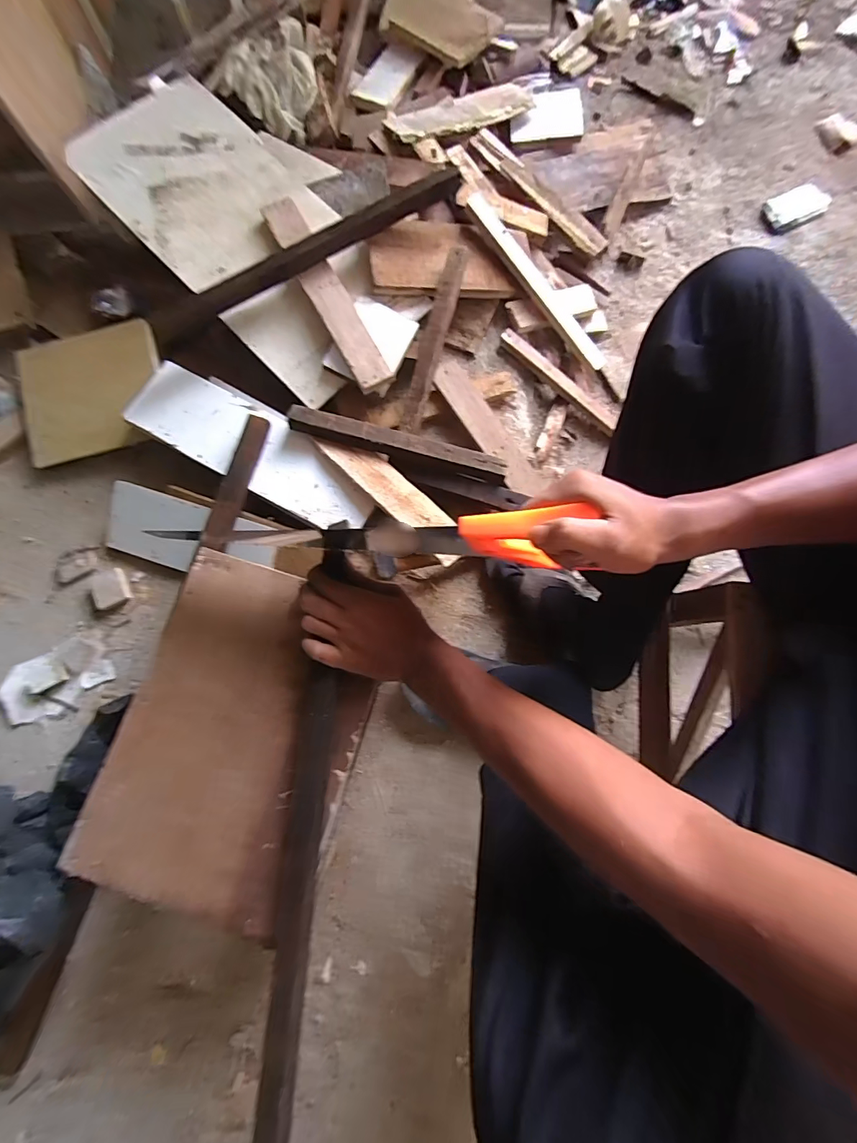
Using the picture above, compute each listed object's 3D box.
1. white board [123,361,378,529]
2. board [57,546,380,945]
[{"bbox_3d":[-0.256,-0.183,0.661,0.389,0.012,0.114,29,80,4],"label":"white board"},{"bbox_3d":[-0.181,0.154,0.432,0.221,0.008,0.312,16,78,4],"label":"board"}]

